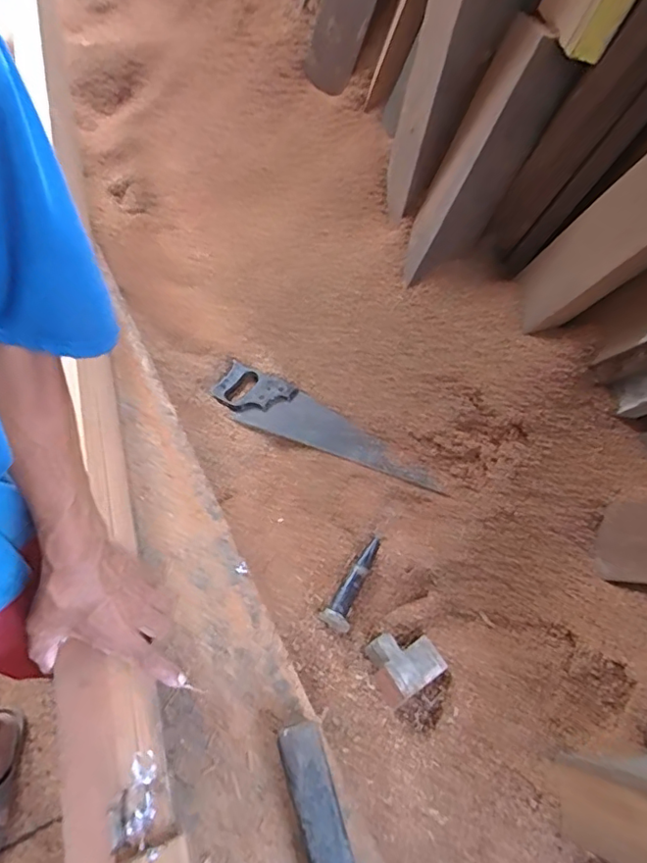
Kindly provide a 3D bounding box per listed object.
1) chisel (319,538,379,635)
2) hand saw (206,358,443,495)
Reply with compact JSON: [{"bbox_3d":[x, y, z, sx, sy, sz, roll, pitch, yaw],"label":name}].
[{"bbox_3d":[0.049,0.235,0.875,0.048,0.034,0.159,25,62,13],"label":"chisel"},{"bbox_3d":[0.002,-0.009,1.002,0.442,0.020,0.097,23,62,12],"label":"hand saw"}]

